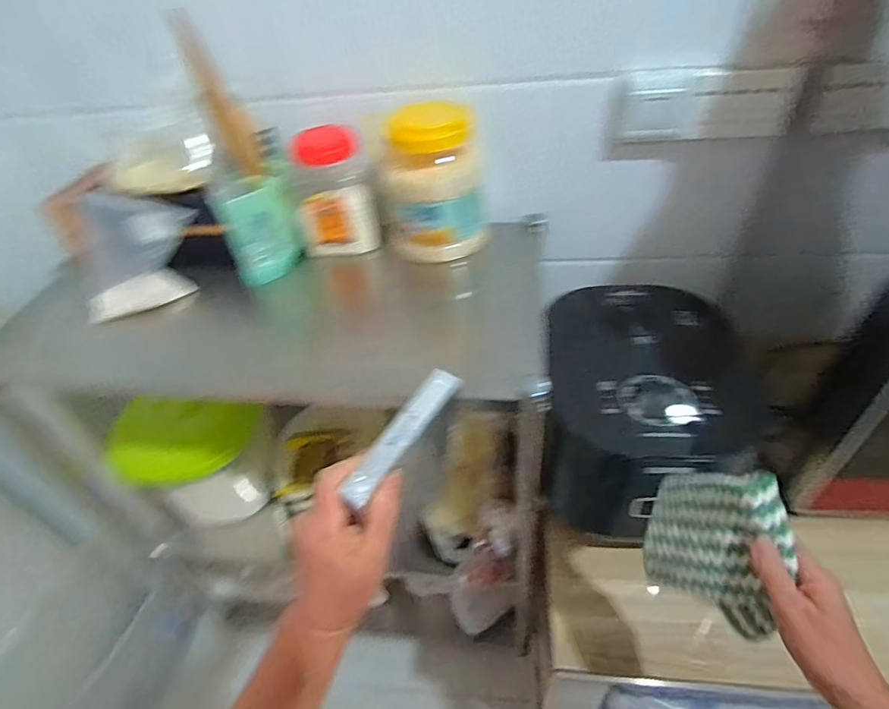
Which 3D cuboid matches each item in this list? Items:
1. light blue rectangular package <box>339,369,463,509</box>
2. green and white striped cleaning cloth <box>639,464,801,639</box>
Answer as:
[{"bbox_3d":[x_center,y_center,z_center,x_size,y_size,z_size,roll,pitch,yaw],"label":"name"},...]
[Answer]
[{"bbox_3d":[-0.029,0.055,0.351,0.023,0.011,0.121,21,51,24],"label":"light blue rectangular package"},{"bbox_3d":[0.233,0.152,0.419,0.107,0.125,0.075,27,53,29],"label":"green and white striped cleaning cloth"}]

